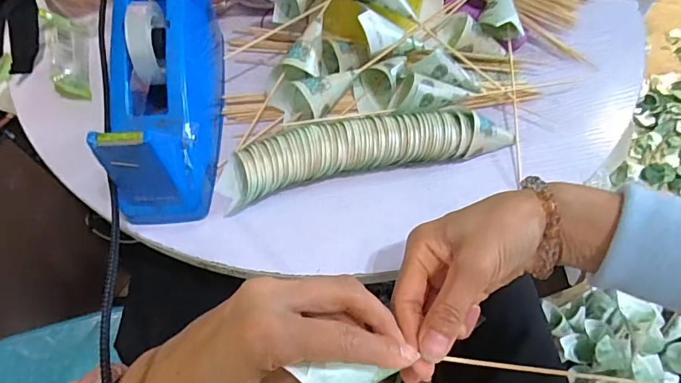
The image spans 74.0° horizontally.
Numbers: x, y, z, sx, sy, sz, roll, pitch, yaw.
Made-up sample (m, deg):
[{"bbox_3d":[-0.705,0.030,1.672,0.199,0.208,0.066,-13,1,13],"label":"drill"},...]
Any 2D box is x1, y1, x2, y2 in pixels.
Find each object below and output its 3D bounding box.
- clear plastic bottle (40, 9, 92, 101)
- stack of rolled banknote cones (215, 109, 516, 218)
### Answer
[{"bbox_3d":[-0.265,-0.132,0.442,0.033,0.025,0.088,-11,77,-6],"label":"clear plastic bottle"},{"bbox_3d":[0.023,-0.036,0.388,0.250,0.035,0.051,-13,64,-8],"label":"stack of rolled banknote cones"}]

